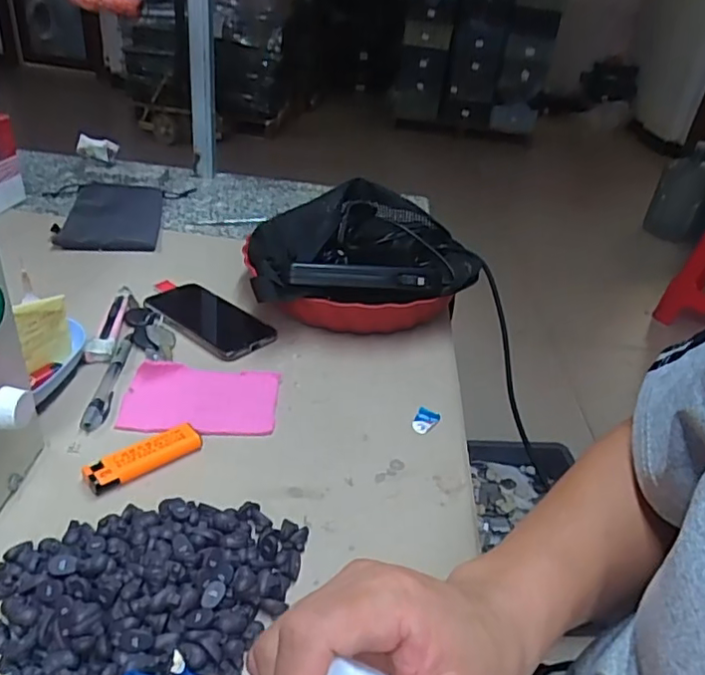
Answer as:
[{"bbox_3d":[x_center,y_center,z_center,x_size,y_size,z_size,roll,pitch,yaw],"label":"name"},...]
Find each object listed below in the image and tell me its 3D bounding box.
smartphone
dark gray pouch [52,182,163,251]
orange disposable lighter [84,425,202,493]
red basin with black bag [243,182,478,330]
[{"bbox_3d":[-0.148,-0.021,0.589,0.152,0.005,0.079,28,37,31],"label":"smartphone"},{"bbox_3d":[-0.322,-0.170,0.802,0.114,0.014,0.230,-2,32,-14],"label":"dark gray pouch"},{"bbox_3d":[-0.147,0.085,0.418,0.080,0.012,0.022,-21,40,-37],"label":"orange disposable lighter"},{"bbox_3d":[0.012,-0.083,0.645,0.249,0.085,0.208,-2,32,-13],"label":"red basin with black bag"}]

